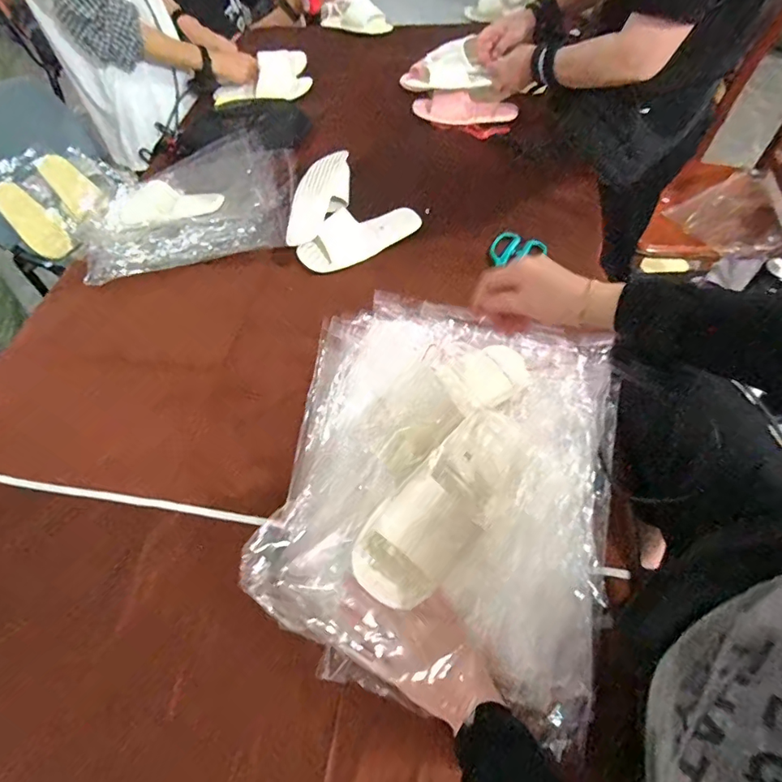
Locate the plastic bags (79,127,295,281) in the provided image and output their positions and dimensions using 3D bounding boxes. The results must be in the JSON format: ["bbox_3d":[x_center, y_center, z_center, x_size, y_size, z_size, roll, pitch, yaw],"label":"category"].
[{"bbox_3d":[-0.397,-0.369,0.953,0.418,0.052,0.293,-14,63,-1],"label":"plastic bags"}]

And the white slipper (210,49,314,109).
[{"bbox_3d":[-0.331,-0.792,1.231,0.253,0.075,0.125,-18,56,-7],"label":"white slipper"}]

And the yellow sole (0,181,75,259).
[{"bbox_3d":[-1.027,-0.482,1.377,0.264,0.017,0.106,42,91,-3],"label":"yellow sole"}]

